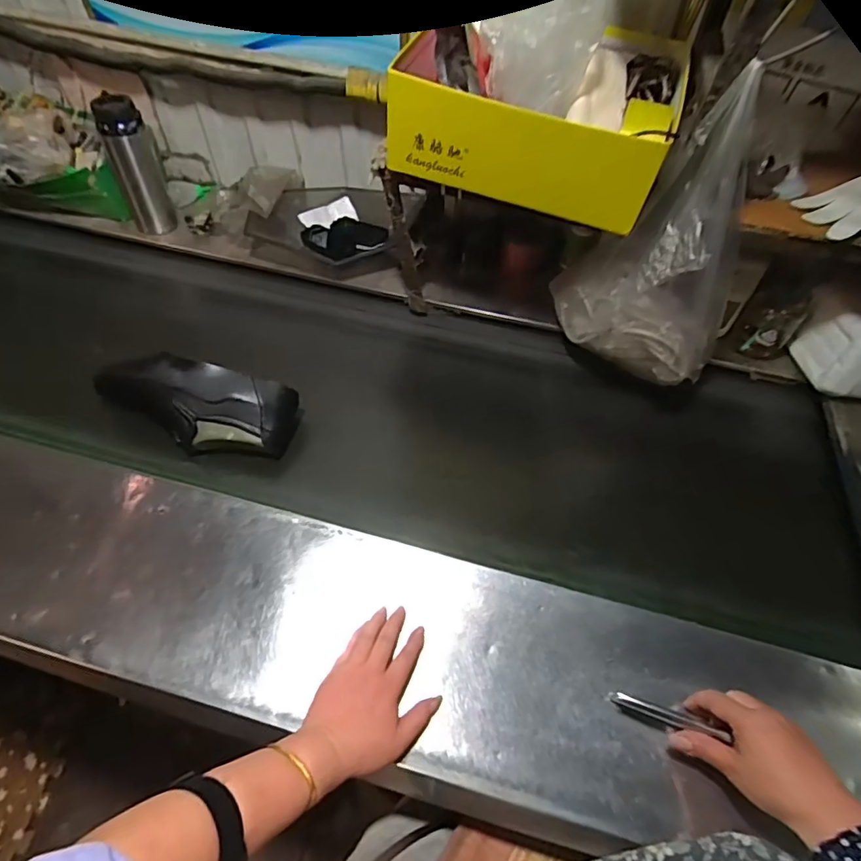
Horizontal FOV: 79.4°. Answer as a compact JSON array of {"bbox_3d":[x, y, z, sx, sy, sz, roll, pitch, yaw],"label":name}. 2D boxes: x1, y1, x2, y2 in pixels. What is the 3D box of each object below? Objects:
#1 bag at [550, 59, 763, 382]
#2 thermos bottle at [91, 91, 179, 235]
[{"bbox_3d":[0.293,-0.229,0.670,0.249,0.343,0.114,28,58,16],"label":"bag"},{"bbox_3d":[-0.540,-0.484,0.960,0.084,0.221,0.064,-22,59,-18],"label":"thermos bottle"}]

